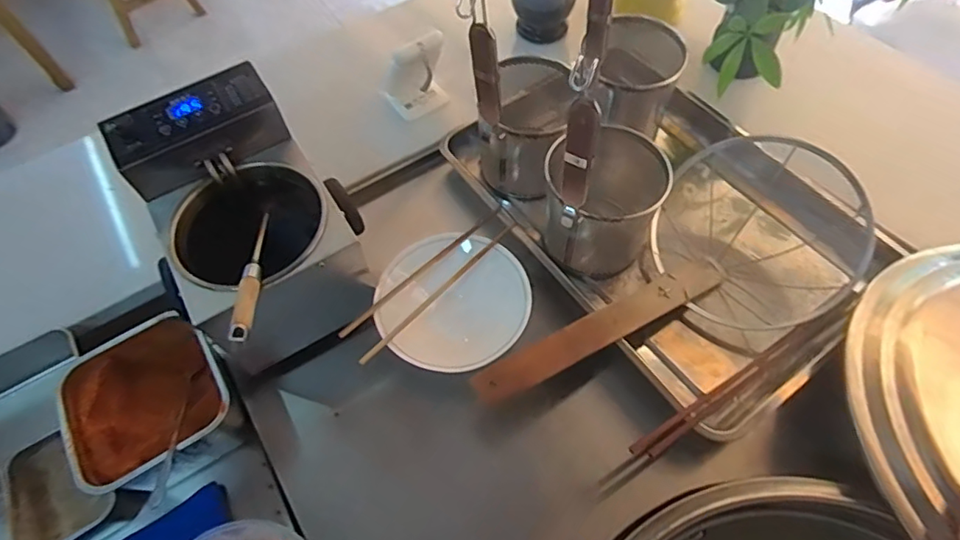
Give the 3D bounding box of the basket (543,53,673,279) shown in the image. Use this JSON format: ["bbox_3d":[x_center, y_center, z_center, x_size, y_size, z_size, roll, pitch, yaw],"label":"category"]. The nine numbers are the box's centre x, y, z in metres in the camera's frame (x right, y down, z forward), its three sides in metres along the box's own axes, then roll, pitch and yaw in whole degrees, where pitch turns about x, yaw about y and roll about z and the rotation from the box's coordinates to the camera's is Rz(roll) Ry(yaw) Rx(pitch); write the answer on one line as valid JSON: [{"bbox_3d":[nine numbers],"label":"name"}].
[{"bbox_3d":[0.162,-0.123,0.672,0.133,0.332,0.190,21,64,14],"label":"basket"}]

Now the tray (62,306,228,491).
[{"bbox_3d":[-0.365,0.142,0.623,0.156,0.085,0.161,-32,64,-15],"label":"tray"}]

